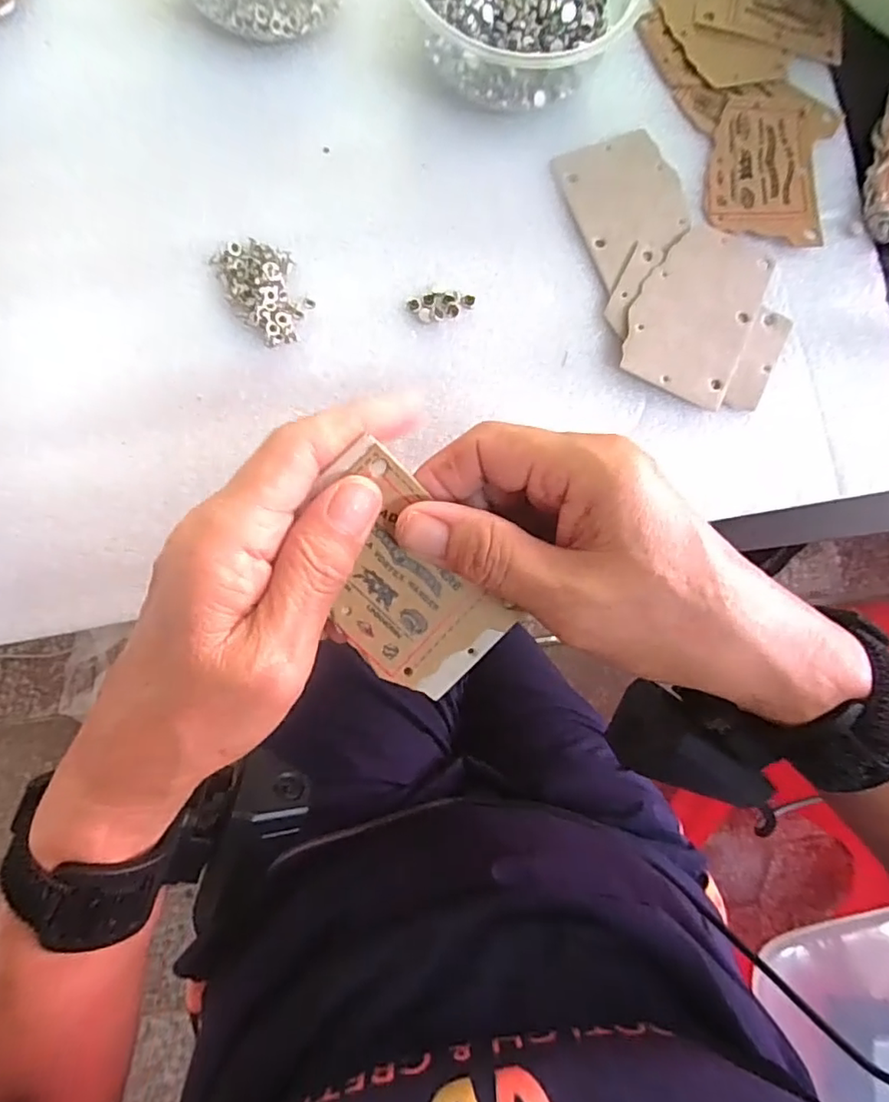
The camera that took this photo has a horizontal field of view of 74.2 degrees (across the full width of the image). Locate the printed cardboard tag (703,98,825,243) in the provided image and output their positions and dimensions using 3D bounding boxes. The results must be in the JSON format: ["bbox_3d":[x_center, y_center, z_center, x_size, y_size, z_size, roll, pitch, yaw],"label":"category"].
[{"bbox_3d":[0.160,-0.190,0.292,0.055,0.004,0.074,4,84,-2],"label":"printed cardboard tag"}]

